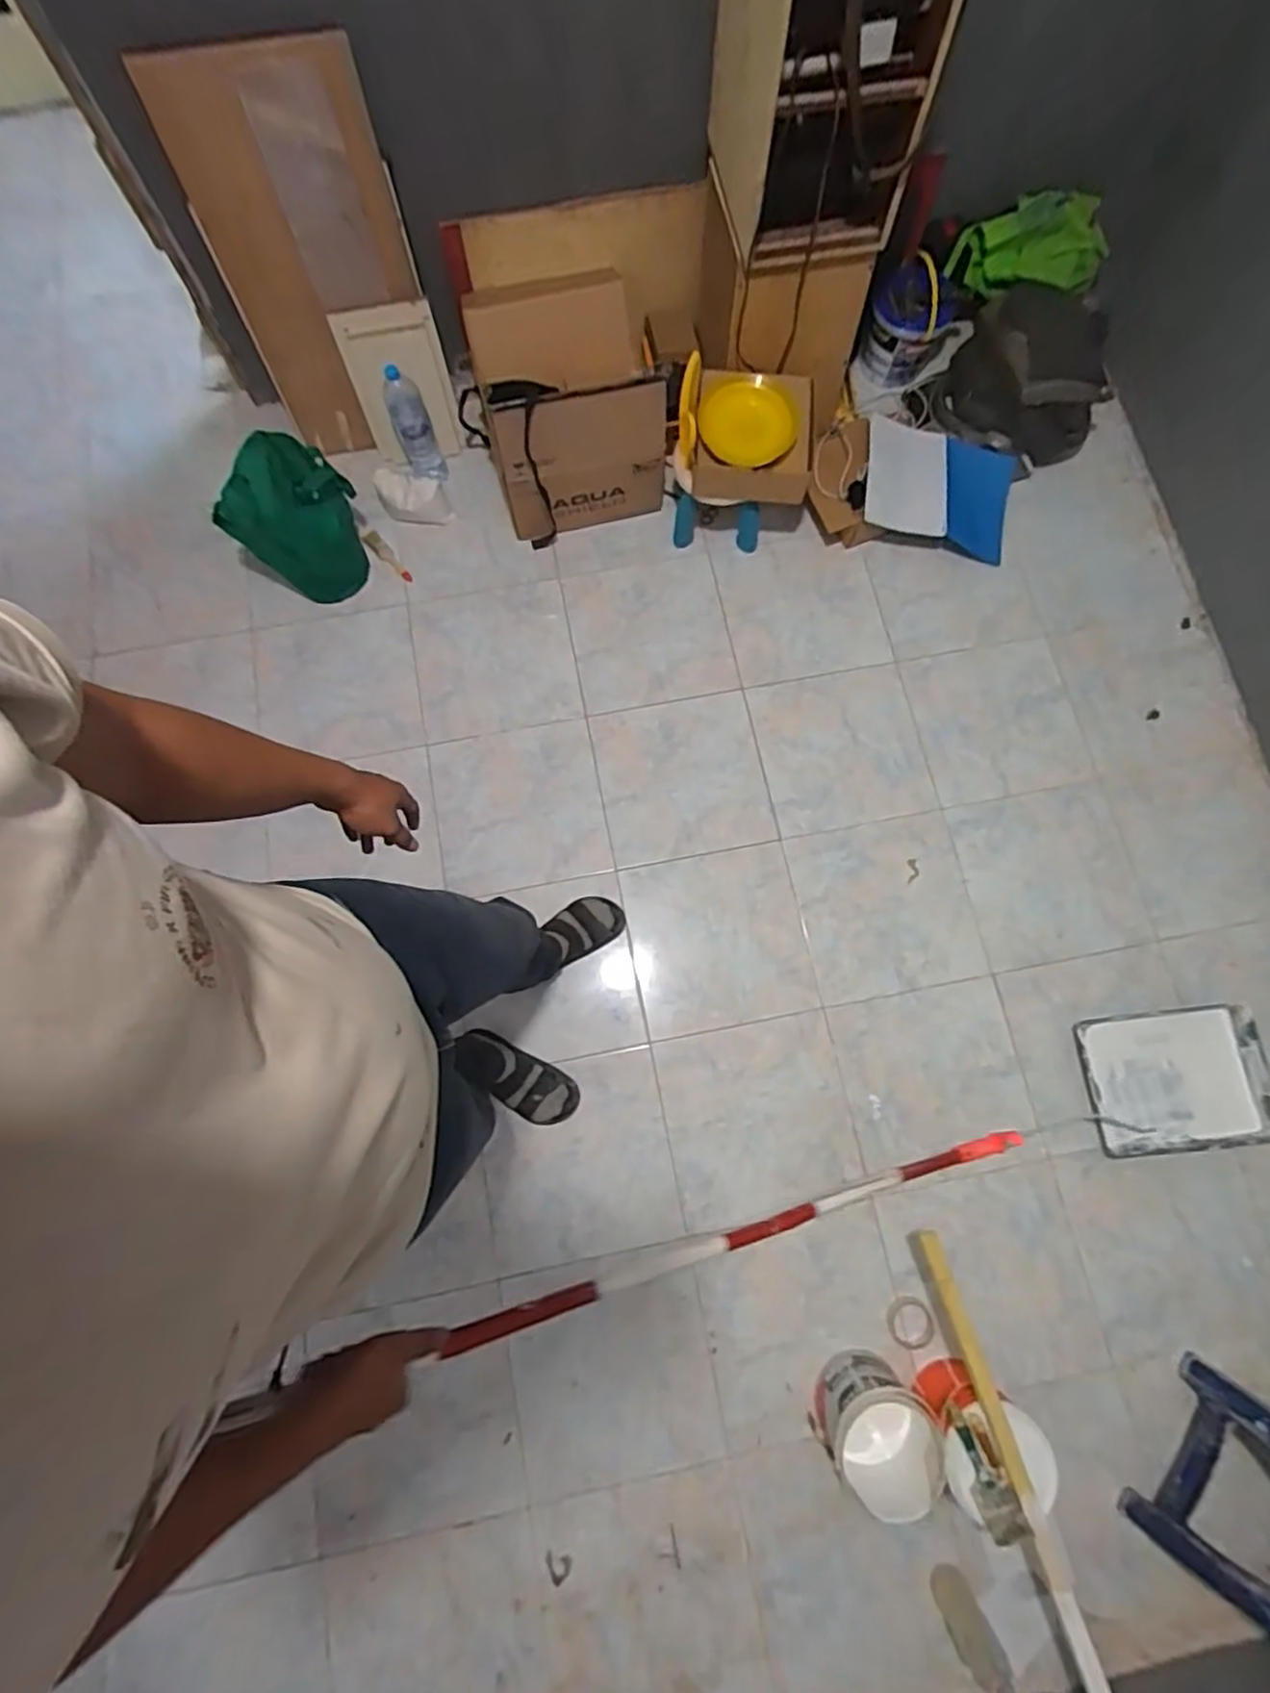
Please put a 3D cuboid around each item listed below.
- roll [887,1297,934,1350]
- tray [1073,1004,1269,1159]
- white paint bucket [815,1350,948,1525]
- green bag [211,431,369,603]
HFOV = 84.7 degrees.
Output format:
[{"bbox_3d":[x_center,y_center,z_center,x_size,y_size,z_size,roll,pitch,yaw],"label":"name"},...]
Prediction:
[{"bbox_3d":[0.548,0.951,1.388,0.086,0.018,0.087,0,77,1],"label":"roll"},{"bbox_3d":[1.142,0.497,1.469,0.373,0.049,0.285,-7,77,-1],"label":"tray"},{"bbox_3d":[0.441,1.055,1.265,0.188,0.191,0.186,0,72,0],"label":"white paint bucket"},{"bbox_3d":[-0.798,-0.756,1.661,0.285,0.330,0.172,-35,76,-11],"label":"green bag"}]

